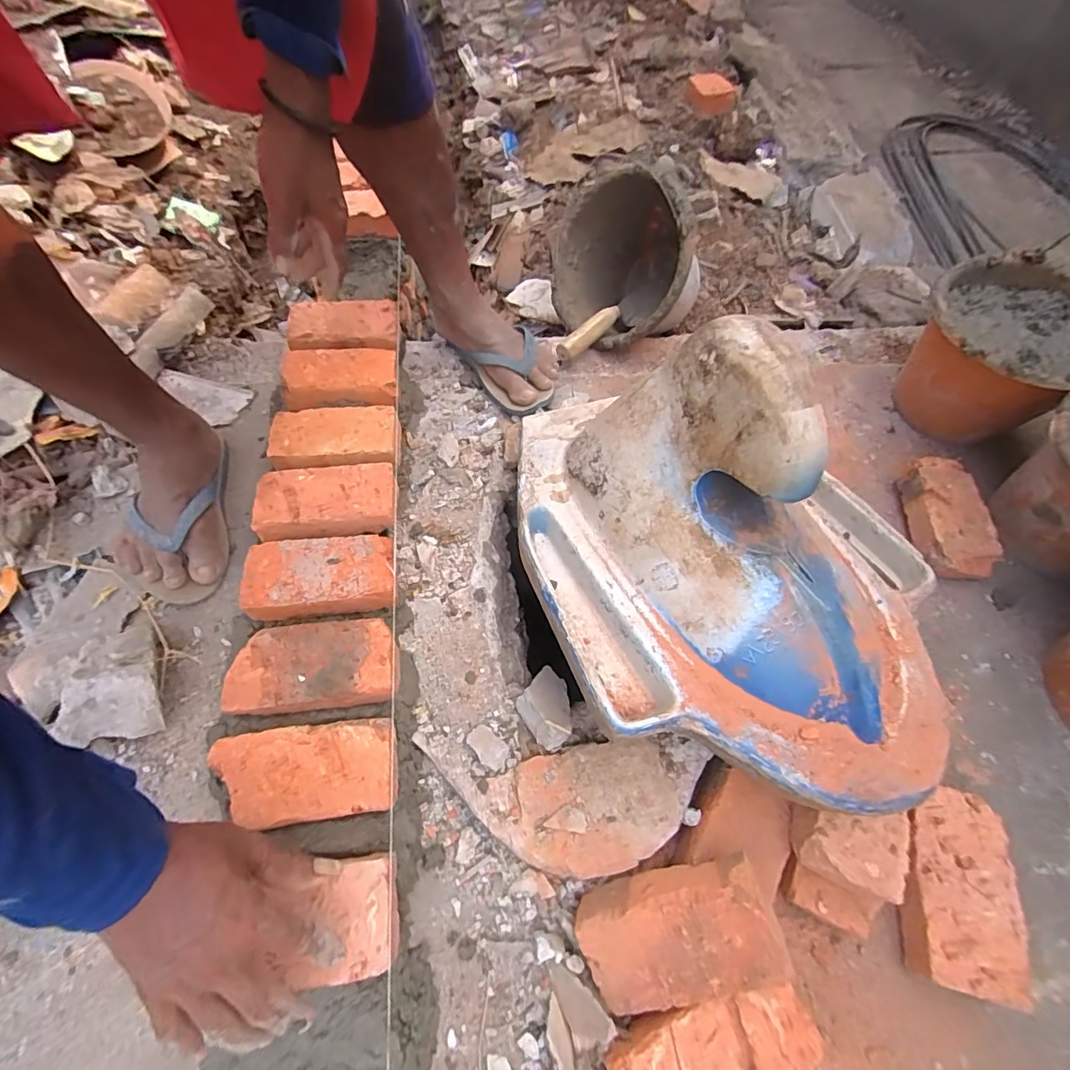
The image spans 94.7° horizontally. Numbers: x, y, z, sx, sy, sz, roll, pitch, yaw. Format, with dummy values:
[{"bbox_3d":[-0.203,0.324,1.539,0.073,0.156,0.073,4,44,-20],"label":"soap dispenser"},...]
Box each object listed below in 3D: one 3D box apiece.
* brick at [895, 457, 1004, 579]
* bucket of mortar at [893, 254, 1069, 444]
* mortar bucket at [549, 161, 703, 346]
[{"bbox_3d":[0.540,-0.023,0.648,0.089,0.054,0.160,6,62,4],"label":"brick"},{"bbox_3d":[0.650,-0.231,0.727,0.265,0.214,0.230,-14,62,-7],"label":"bucket of mortar"},{"bbox_3d":[0.188,-0.441,0.857,0.236,0.203,0.252,5,98,38],"label":"mortar bucket"}]

